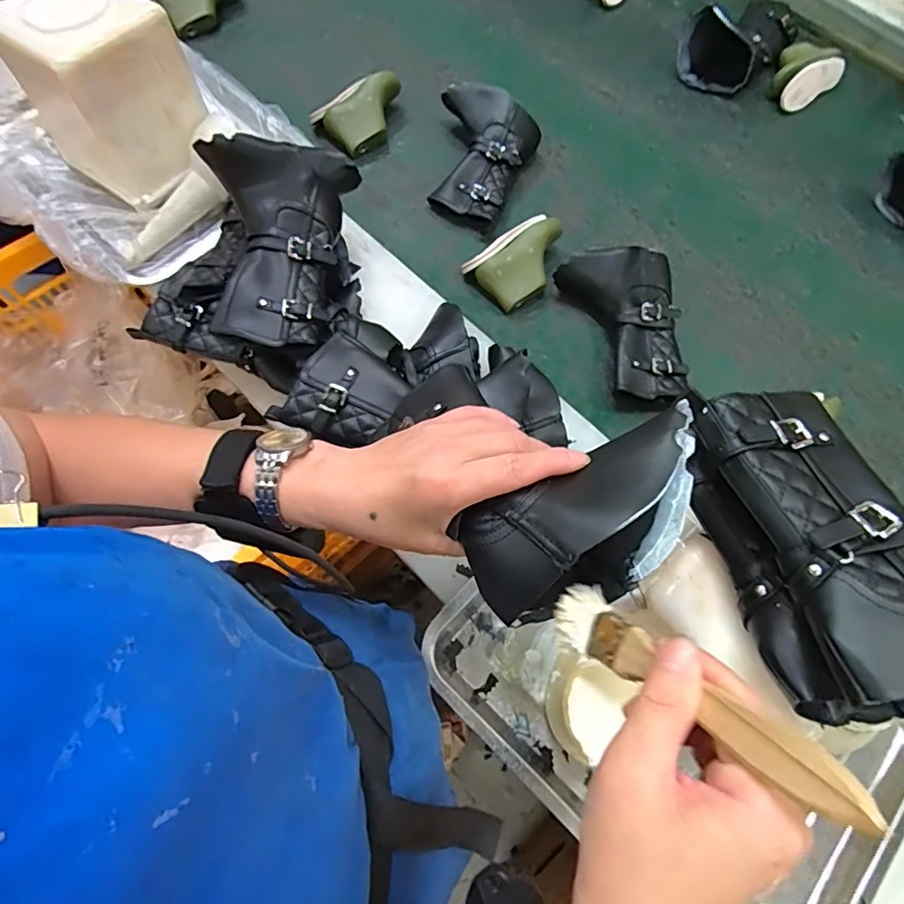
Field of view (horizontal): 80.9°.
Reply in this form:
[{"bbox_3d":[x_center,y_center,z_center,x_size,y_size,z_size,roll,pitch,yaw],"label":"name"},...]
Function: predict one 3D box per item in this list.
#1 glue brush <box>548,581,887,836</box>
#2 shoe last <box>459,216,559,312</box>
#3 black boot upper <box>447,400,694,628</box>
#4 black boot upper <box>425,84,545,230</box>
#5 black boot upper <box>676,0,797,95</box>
[{"bbox_3d":[0.087,0.089,0.206,0.027,0.140,0.018,-35,108,-14],"label":"glue brush"},{"bbox_3d":[0.089,-0.249,0.676,0.094,0.048,0.125,43,73,13],"label":"shoe last"},{"bbox_3d":[0.077,0.038,0.276,0.133,0.056,0.071,-24,72,-11],"label":"black boot upper"},{"bbox_3d":[0.039,-0.405,0.729,0.139,0.055,0.196,13,69,3],"label":"black boot upper"},{"bbox_3d":[0.453,-0.646,0.830,0.193,0.078,0.122,-32,73,-13],"label":"black boot upper"}]

